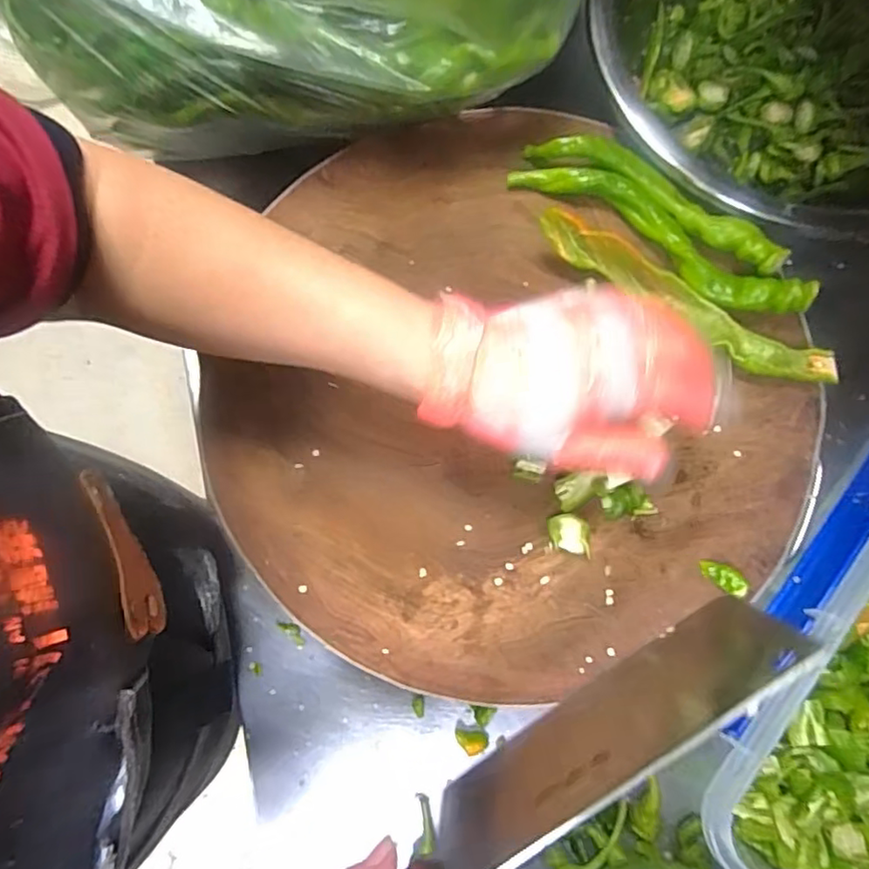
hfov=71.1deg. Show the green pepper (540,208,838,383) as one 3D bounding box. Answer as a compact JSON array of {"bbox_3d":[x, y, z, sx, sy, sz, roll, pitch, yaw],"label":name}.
[{"bbox_3d":[0.169,-0.089,0.406,0.216,0.021,0.037,32,81,2],"label":"green pepper"}]

